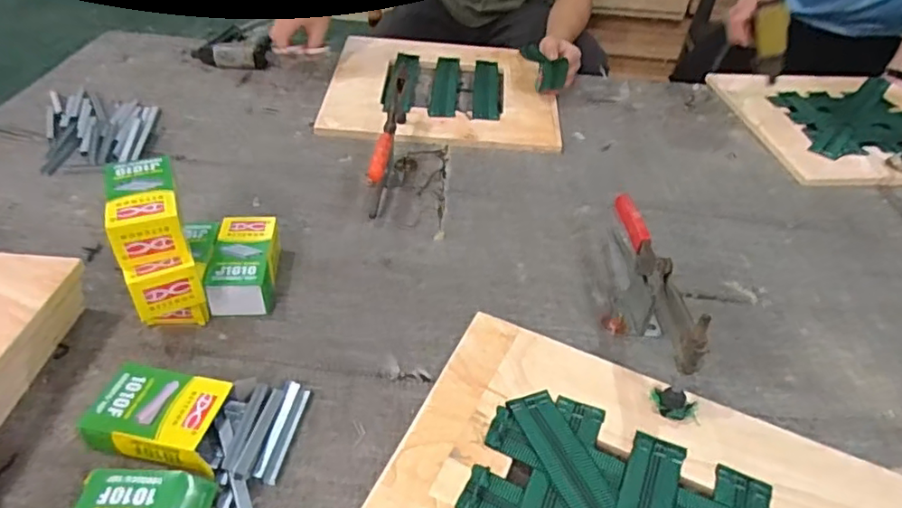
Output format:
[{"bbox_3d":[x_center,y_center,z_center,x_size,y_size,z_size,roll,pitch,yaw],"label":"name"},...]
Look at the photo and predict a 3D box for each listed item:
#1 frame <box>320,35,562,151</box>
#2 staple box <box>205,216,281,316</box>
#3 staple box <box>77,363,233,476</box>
[{"bbox_3d":[-0.015,-0.315,1.123,0.414,0.029,0.368,4,41,-1],"label":"frame"},{"bbox_3d":[-0.240,0.014,0.694,0.068,0.051,0.133,-2,41,-8],"label":"staple box"},{"bbox_3d":[-0.261,0.147,0.540,0.115,0.031,0.080,10,41,5],"label":"staple box"}]

